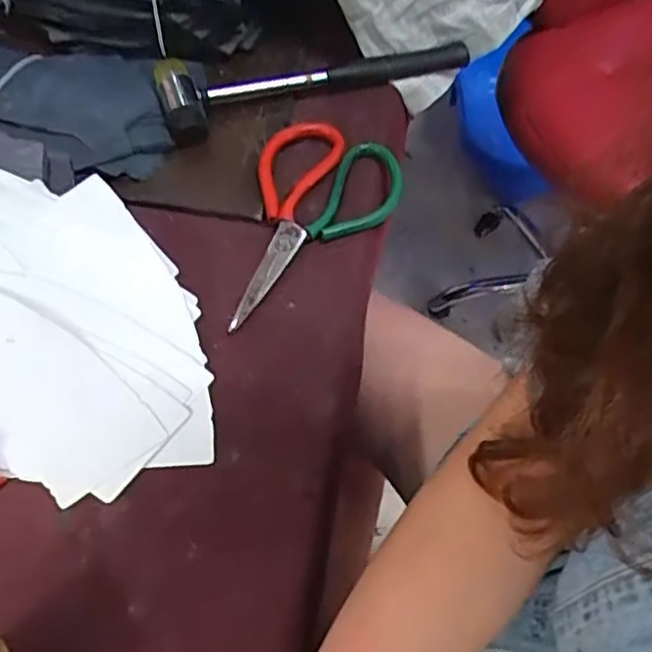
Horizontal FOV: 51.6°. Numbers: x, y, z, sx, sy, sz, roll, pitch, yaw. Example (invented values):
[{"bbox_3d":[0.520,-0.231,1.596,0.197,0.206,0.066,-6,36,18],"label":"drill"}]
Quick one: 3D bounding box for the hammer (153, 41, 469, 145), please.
[{"bbox_3d":[-0.004,-0.219,0.574,0.274,0.047,0.055,-16,61,-11],"label":"hammer"}]

